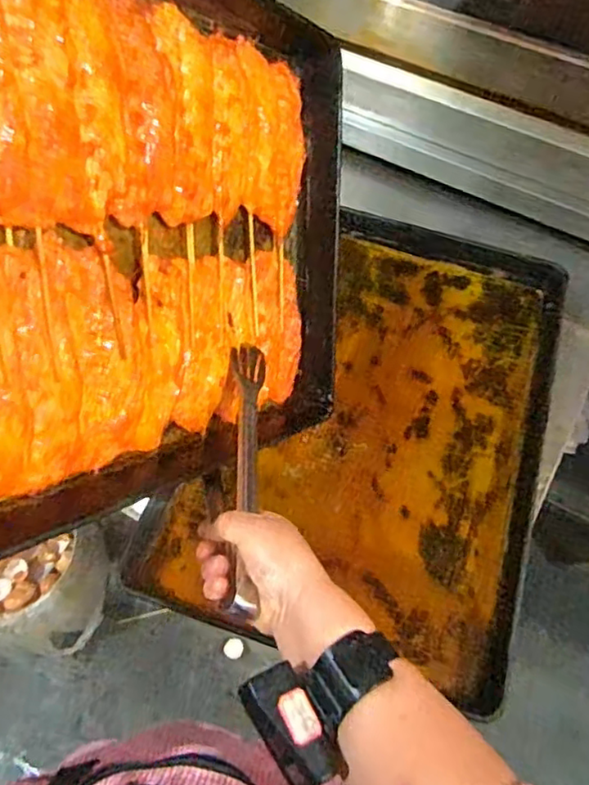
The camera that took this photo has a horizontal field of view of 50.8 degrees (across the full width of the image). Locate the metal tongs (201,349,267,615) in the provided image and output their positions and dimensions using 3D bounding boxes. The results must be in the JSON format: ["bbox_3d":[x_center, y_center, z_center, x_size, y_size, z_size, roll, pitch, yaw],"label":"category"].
[{"bbox_3d":[-0.050,0.053,0.535,0.040,0.035,0.279,1,46,0],"label":"metal tongs"}]

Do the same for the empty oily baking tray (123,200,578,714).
[{"bbox_3d":[0.123,0.024,0.784,0.377,0.047,0.607,17,59,9],"label":"empty oily baking tray"}]

